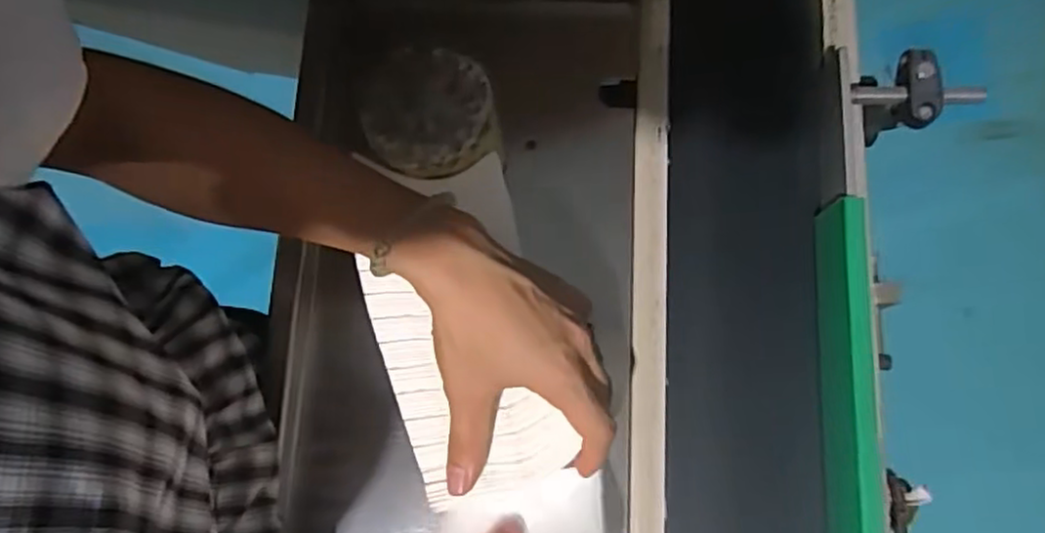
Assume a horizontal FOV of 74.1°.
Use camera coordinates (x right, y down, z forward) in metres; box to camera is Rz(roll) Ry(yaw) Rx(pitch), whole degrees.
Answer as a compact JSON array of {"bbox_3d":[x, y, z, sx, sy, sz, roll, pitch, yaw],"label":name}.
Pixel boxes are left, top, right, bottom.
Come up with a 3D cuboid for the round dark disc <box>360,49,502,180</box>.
[{"bbox_3d":[-0.057,-0.093,0.428,0.079,0.024,0.079,0,79,1],"label":"round dark disc"}]

